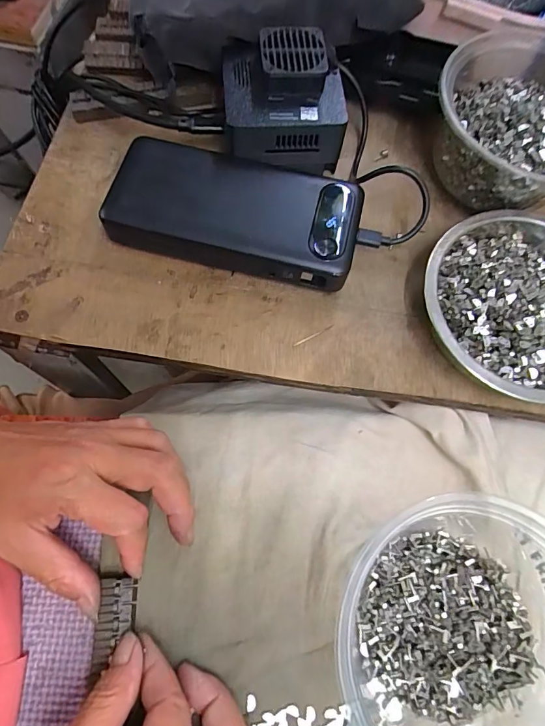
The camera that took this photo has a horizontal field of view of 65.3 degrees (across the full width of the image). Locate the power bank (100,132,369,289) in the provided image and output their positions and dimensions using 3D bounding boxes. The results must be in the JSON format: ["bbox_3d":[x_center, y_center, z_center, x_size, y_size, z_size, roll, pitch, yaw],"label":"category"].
[{"bbox_3d":[-0.023,-0.097,0.272,0.153,0.029,0.072,15,70,2],"label":"power bank"}]

